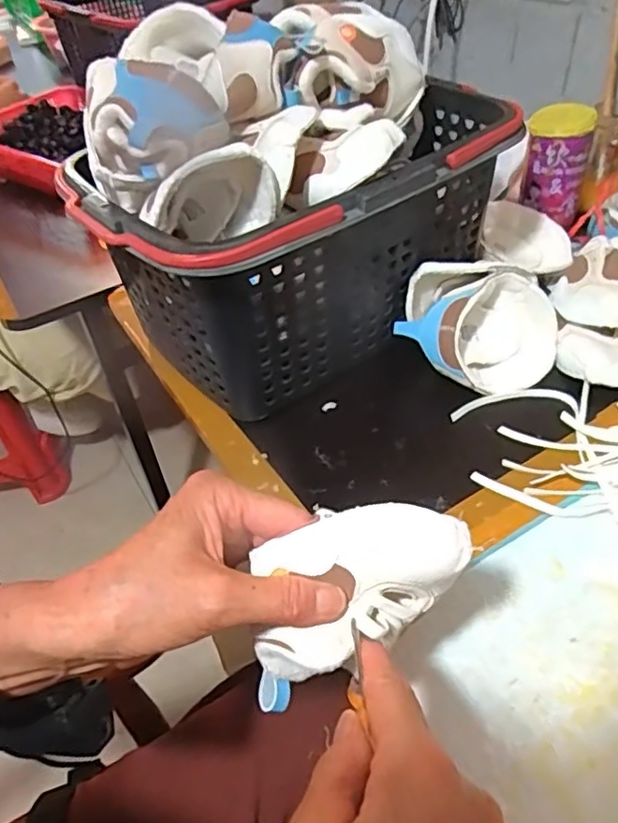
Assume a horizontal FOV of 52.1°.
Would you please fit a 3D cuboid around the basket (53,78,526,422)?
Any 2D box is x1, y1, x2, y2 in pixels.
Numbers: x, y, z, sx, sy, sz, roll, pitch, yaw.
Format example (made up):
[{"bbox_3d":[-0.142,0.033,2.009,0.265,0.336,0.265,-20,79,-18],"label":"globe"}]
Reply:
[{"bbox_3d":[-0.003,-0.156,0.582,0.358,0.179,0.231,-32,49,-25],"label":"basket"}]

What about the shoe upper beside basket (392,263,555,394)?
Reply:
[{"bbox_3d":[0.145,-0.072,0.541,0.128,0.086,0.088,11,46,18],"label":"shoe upper beside basket"}]

